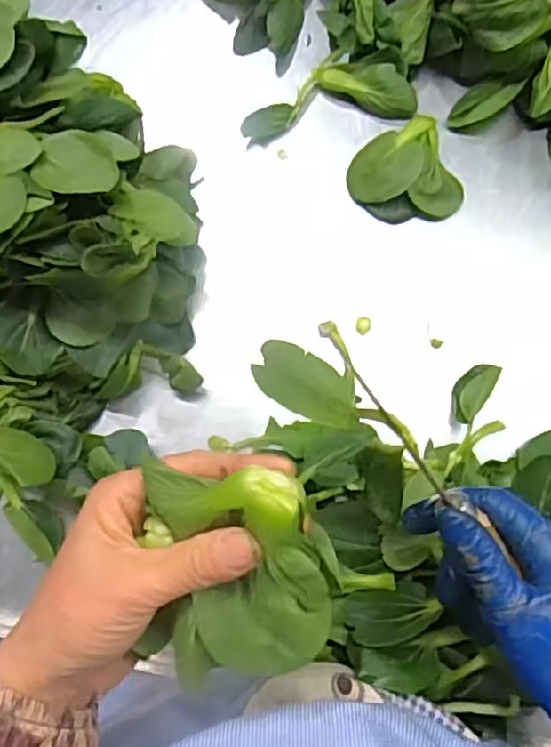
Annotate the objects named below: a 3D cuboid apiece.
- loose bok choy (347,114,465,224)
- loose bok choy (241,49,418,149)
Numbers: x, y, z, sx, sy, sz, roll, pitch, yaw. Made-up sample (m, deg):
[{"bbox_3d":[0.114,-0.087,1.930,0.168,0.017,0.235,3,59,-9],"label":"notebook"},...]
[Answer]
[{"bbox_3d":[0.087,-0.132,0.456,0.066,0.018,0.067,-24,79,-2],"label":"loose bok choy"},{"bbox_3d":[0.035,-0.195,0.469,0.119,0.026,0.051,-8,79,1],"label":"loose bok choy"}]

